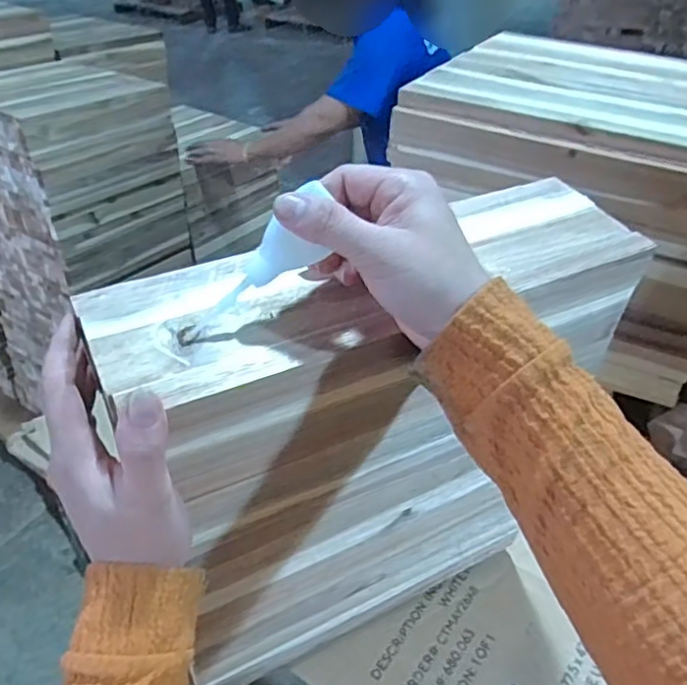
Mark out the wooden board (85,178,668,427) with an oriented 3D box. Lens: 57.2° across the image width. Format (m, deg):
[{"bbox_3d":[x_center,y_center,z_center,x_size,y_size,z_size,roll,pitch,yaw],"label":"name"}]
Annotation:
[{"bbox_3d":[0.027,-0.043,0.379,0.341,0.017,0.096,-18,42,-21],"label":"wooden board"}]

